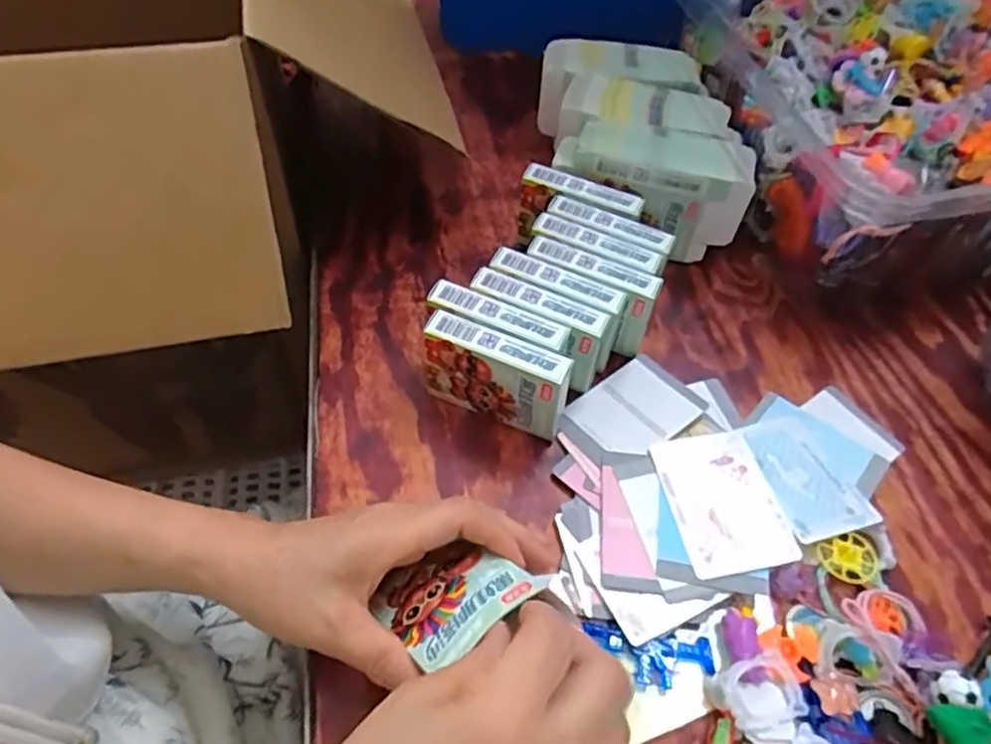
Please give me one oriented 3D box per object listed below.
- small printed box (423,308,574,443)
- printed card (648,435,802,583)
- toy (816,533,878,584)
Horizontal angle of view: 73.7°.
[{"bbox_3d":[-0.004,0.003,0.424,0.100,0.068,0.024,19,55,11],"label":"small printed box"},{"bbox_3d":[0.137,0.078,0.402,0.064,0.004,0.090,-7,51,-8],"label":"printed card"},{"bbox_3d":[0.207,0.108,0.386,0.037,0.009,0.028,-18,56,-15],"label":"toy"}]

